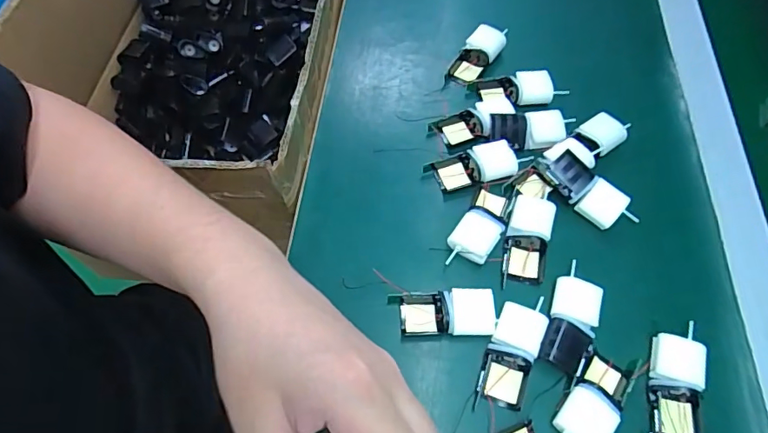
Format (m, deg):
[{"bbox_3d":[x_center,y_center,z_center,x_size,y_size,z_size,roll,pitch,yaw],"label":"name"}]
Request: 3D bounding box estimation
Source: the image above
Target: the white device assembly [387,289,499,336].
[{"bbox_3d":[0.049,0.080,0.402,0.084,0.014,0.036,-1,61,-2],"label":"white device assembly"}]

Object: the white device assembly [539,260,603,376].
[{"bbox_3d":[0.155,0.084,0.398,0.038,0.019,0.085,19,62,9],"label":"white device assembly"}]

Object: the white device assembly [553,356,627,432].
[{"bbox_3d":[0.158,0.144,0.367,0.038,0.015,0.082,31,65,15],"label":"white device assembly"}]

